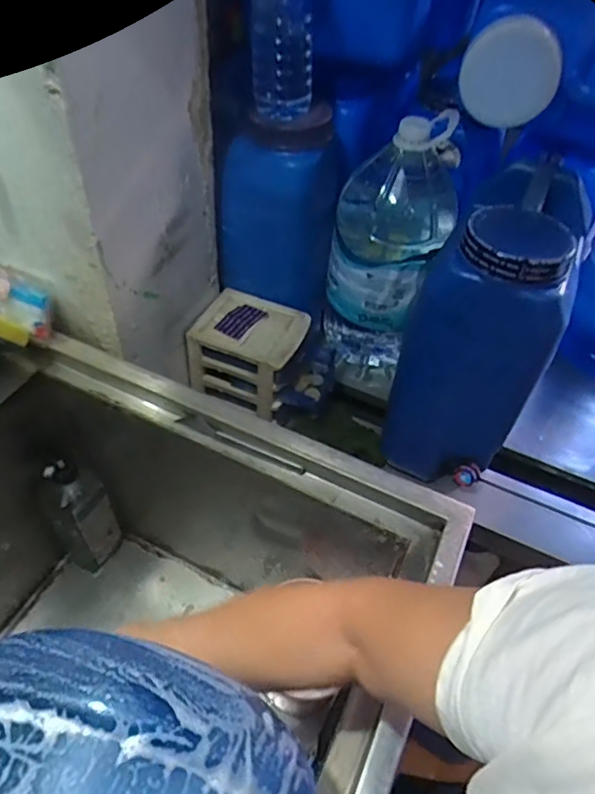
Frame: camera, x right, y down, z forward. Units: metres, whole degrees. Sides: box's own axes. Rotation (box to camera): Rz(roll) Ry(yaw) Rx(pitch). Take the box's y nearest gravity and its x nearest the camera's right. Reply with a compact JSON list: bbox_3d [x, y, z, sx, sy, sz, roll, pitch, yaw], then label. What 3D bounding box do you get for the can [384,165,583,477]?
[{"bbox_3d":[0.265,-0.103,0.813,0.173,0.403,0.280,21,50,13],"label":"can"}]

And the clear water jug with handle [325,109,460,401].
[{"bbox_3d":[0.142,-0.230,0.936,0.172,0.425,0.208,10,49,4],"label":"clear water jug with handle"}]

